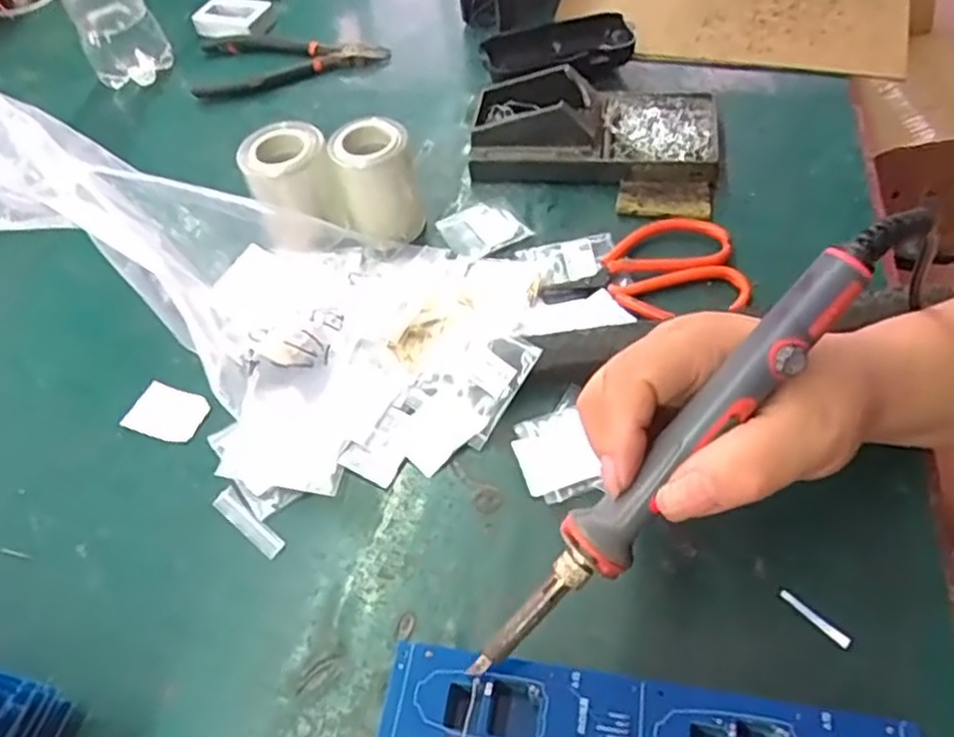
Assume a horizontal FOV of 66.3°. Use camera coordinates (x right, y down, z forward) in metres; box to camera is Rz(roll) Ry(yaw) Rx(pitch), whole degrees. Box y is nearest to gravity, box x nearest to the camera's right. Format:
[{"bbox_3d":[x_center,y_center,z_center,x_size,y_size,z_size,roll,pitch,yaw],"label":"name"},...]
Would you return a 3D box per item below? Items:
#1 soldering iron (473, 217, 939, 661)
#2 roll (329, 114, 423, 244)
[{"bbox_3d":[0.073,0.028,0.260,0.223,0.020,0.019,-50,59,10],"label":"soldering iron"},{"bbox_3d":[-0.061,-0.115,0.448,0.045,0.064,0.044,-3,54,4],"label":"roll"}]

